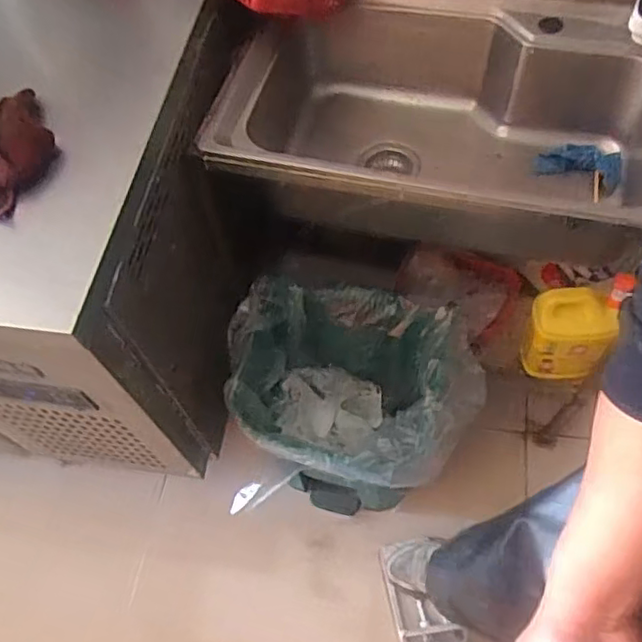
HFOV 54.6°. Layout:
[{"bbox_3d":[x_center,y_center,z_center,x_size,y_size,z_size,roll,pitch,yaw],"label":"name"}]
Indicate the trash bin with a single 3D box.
[{"bbox_3d":[0.063,0.173,1.208,0.434,0.388,0.342,6,60,8],"label":"trash bin"}]

